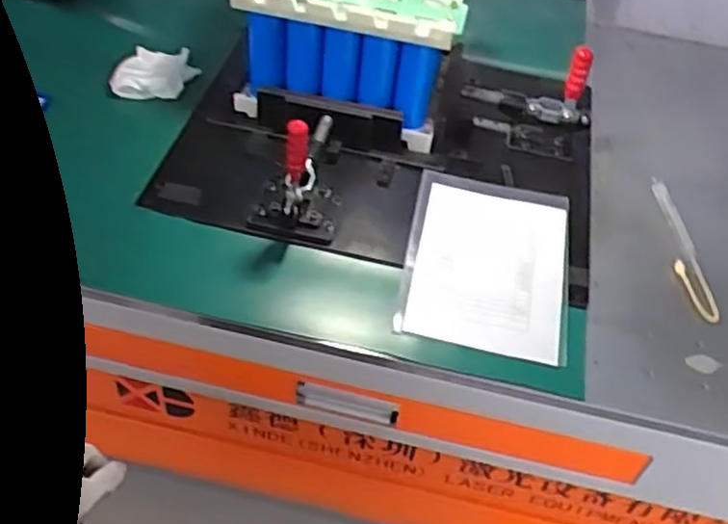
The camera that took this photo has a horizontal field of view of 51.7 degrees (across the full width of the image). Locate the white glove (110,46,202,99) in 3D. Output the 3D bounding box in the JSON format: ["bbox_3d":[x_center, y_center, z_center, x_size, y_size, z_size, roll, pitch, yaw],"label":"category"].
[{"bbox_3d":[-0.257,-0.235,0.931,0.075,0.030,0.097,14,48,6],"label":"white glove"}]

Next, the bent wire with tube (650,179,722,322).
[{"bbox_3d":[0.346,-0.020,0.823,0.036,0.011,0.201,3,48,-4],"label":"bent wire with tube"}]

